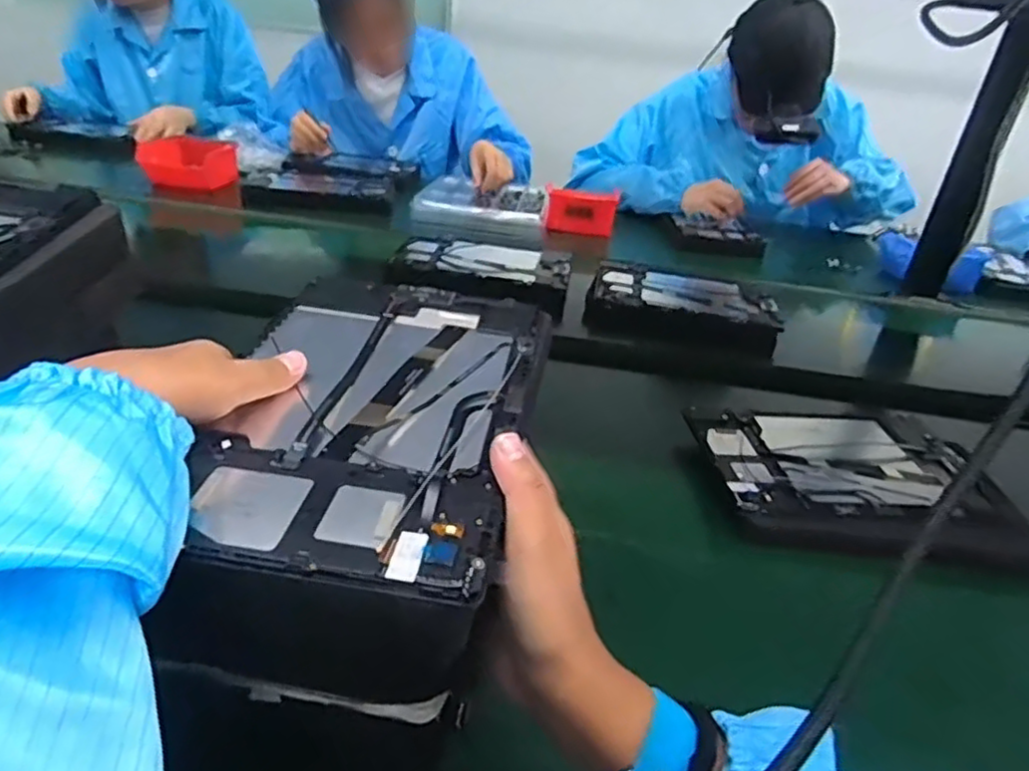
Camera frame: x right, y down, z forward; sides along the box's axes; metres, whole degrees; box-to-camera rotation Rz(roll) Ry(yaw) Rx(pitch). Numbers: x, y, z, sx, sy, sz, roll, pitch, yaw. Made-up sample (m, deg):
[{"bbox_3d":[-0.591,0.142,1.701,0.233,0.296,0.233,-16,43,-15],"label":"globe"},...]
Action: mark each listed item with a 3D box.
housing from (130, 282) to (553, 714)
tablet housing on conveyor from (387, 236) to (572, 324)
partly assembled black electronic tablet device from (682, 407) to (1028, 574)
[{"bbox_3d":[-0.070,0.047,0.348,0.146,0.103,0.252,8,30,4],"label":"housing"},{"bbox_3d":[-0.043,-0.152,0.926,0.234,0.044,0.148,6,30,2],"label":"tablet housing on conveyor"},{"bbox_3d":[0.289,0.076,0.574,0.243,0.014,0.211,2,30,-5],"label":"partly assembled black electronic tablet device"}]

